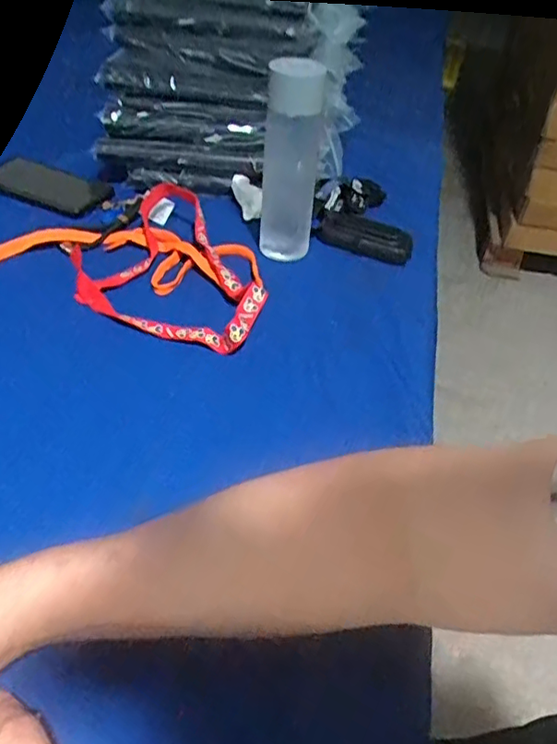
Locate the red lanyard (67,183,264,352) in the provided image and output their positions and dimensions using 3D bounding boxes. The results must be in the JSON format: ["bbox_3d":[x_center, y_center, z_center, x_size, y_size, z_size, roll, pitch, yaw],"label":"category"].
[{"bbox_3d":[-0.100,-0.121,0.623,0.208,0.035,0.204,16,44,11],"label":"red lanyard"}]

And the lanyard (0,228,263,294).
[{"bbox_3d":[-0.163,-0.134,0.643,0.293,0.019,0.106,6,43,0],"label":"lanyard"}]

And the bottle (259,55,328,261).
[{"bbox_3d":[0.014,-0.217,0.610,0.053,0.186,0.051,-1,43,-7],"label":"bottle"}]

